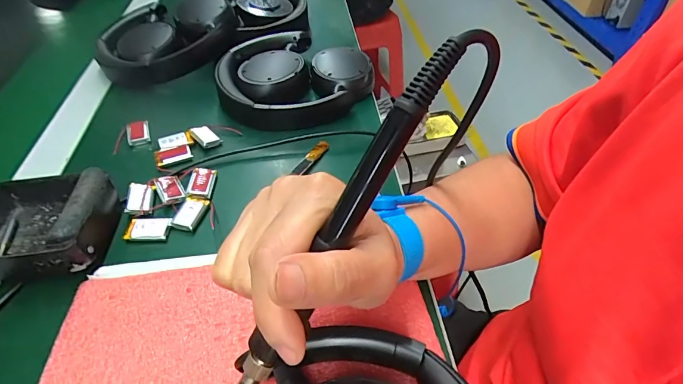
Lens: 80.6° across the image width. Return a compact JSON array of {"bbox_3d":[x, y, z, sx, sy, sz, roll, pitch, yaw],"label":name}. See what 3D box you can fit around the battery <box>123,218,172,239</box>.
[{"bbox_3d":[-0.149,0.028,0.308,0.032,0.006,0.018,-2,45,-1],"label":"battery"}]

